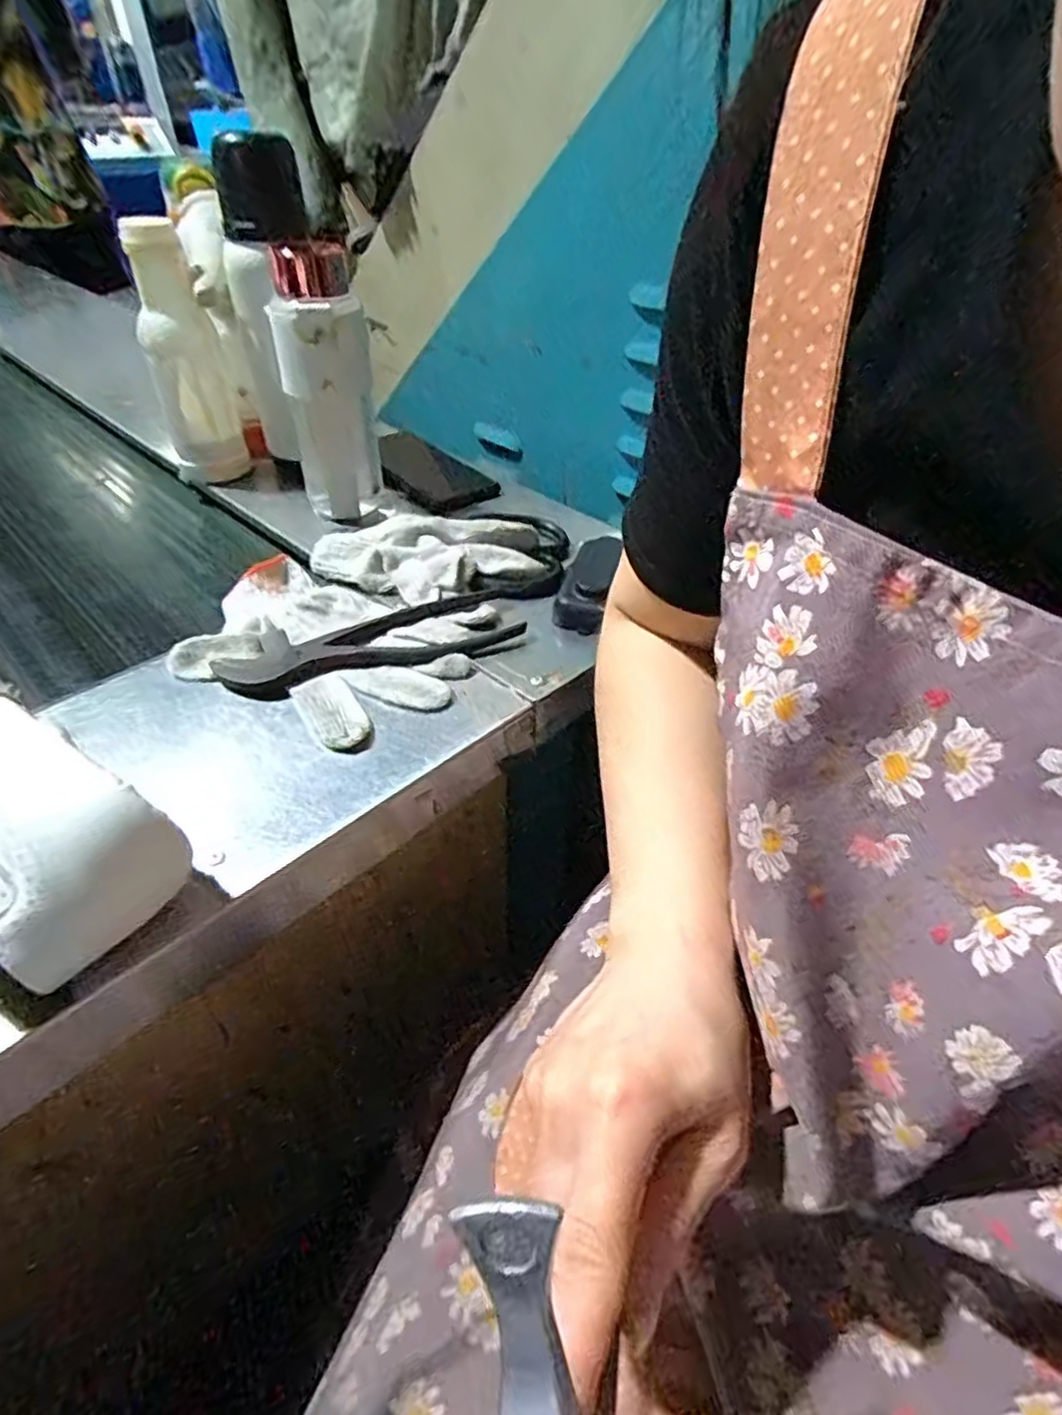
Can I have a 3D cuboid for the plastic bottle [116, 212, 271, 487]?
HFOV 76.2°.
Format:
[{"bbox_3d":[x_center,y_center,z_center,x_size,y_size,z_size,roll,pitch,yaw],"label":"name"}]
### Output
[{"bbox_3d":[-0.300,-0.311,0.602,0.071,0.191,0.060,-11,44,-13],"label":"plastic bottle"}]

